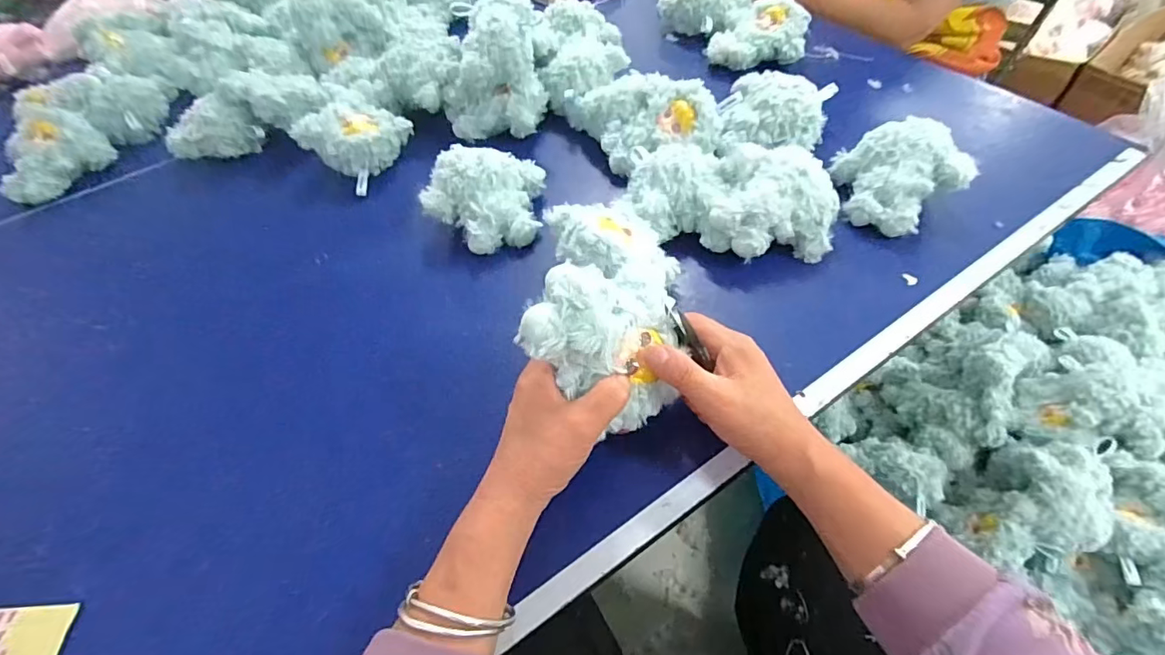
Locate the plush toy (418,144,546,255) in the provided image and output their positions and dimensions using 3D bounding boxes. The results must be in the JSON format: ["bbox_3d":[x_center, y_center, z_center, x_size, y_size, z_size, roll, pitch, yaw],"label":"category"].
[{"bbox_3d":[-0.105,-0.141,0.550,0.119,0.067,0.102,-4,53,2],"label":"plush toy"}]

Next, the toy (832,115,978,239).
[{"bbox_3d":[0.328,-0.153,0.528,0.112,0.067,0.118,-1,53,4],"label":"toy"}]

